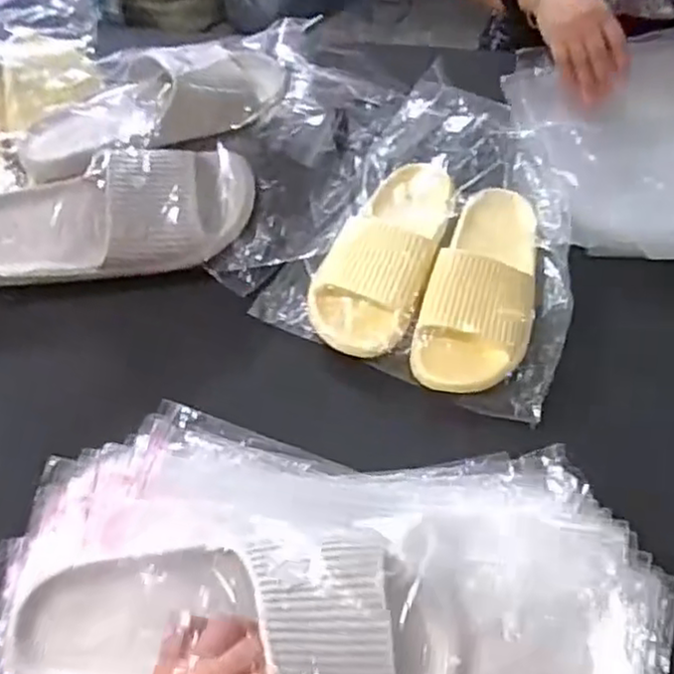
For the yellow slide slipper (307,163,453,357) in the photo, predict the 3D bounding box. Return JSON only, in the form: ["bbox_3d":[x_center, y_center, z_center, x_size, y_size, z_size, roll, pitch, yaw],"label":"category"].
[{"bbox_3d":[0.048,-0.091,0.701,0.101,0.059,0.221,17,56,11],"label":"yellow slide slipper"}]

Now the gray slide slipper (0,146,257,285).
[{"bbox_3d":[-0.223,-0.114,0.692,0.294,0.061,0.118,-13,98,-4],"label":"gray slide slipper"}]

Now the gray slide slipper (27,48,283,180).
[{"bbox_3d":[-0.173,-0.226,0.703,0.271,0.074,0.110,-30,60,-20],"label":"gray slide slipper"}]

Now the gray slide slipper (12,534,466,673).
[{"bbox_3d":[-0.058,0.174,0.439,0.277,0.070,0.098,2,55,-2],"label":"gray slide slipper"}]

